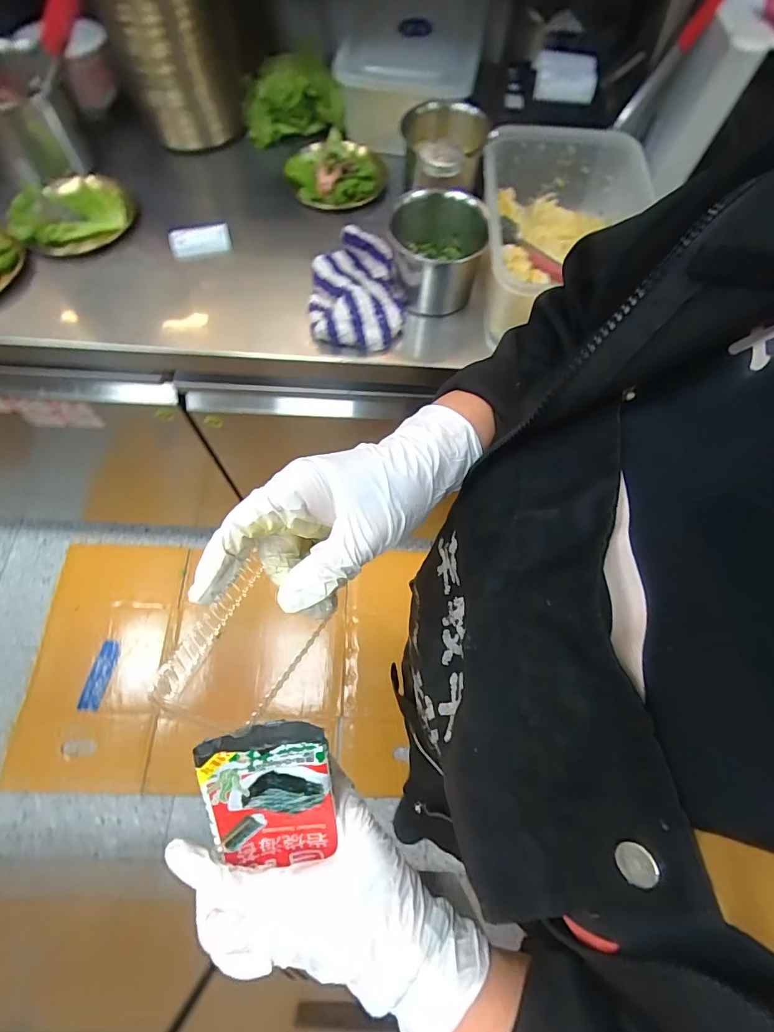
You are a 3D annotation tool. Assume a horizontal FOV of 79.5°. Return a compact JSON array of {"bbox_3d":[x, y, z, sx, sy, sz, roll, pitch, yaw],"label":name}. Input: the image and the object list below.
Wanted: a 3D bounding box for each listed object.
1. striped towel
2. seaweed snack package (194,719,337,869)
[{"bbox_3d":[-0.043,-0.320,0.649,0.131,0.041,0.187,2,67,-1],"label":"striped towel"},{"bbox_3d":[-0.067,0.158,0.270,0.068,0.020,0.089,-5,108,-7],"label":"seaweed snack package"}]

